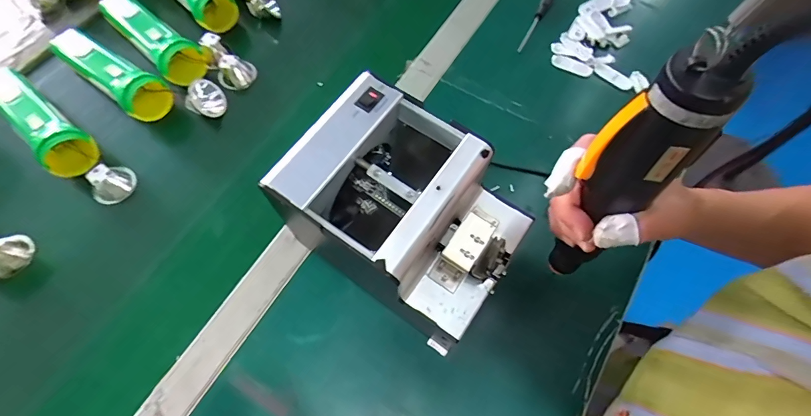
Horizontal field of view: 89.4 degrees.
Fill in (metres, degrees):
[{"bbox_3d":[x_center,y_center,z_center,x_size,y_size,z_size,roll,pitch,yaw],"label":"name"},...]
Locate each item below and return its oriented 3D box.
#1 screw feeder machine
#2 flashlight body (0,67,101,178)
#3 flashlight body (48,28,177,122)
[{"bbox_3d":[0.001,0.007,0.338,0.172,0.127,0.123,33,69,12],"label":"screw feeder machine"},{"bbox_3d":[-0.403,-0.094,0.456,0.176,0.056,0.053,39,70,15],"label":"flashlight body"},{"bbox_3d":[-0.343,-0.157,0.485,0.155,0.065,0.052,36,69,14],"label":"flashlight body"}]

